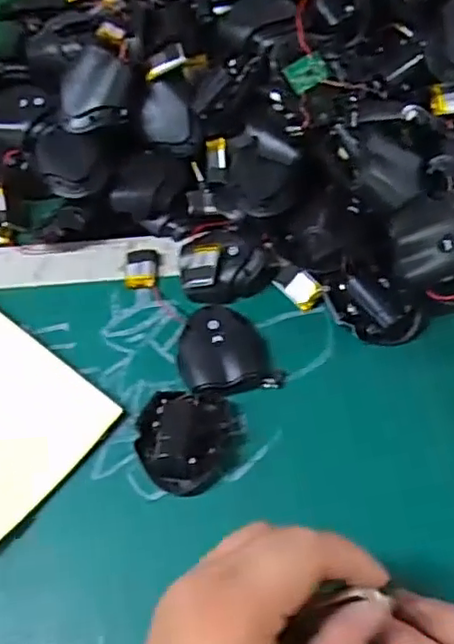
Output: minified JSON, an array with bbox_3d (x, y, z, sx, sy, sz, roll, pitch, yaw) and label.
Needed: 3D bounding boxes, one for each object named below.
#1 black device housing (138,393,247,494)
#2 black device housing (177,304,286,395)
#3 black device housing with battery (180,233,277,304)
[{"bbox_3d":[-0.022,0.068,0.366,0.059,0.023,0.058,-2,59,3],"label":"black device housing"},{"bbox_3d":[-0.003,0.018,0.395,0.056,0.016,0.065,-22,60,-9],"label":"black device housing"},{"bbox_3d":[-0.002,-0.039,0.426,0.059,0.022,0.046,-12,59,-3],"label":"black device housing with battery"}]

